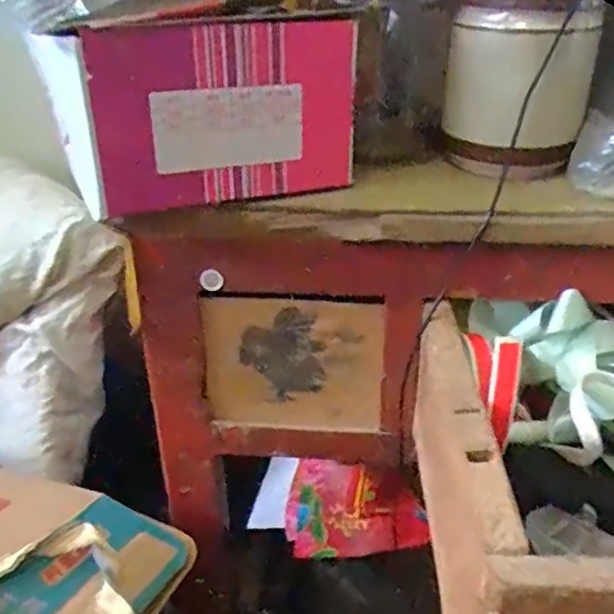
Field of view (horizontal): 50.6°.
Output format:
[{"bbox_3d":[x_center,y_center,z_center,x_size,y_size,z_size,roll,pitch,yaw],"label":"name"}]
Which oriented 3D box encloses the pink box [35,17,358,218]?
[{"bbox_3d":[-0.061,-0.117,0.392,0.177,0.096,0.053,-13,31,-21],"label":"pink box"}]

